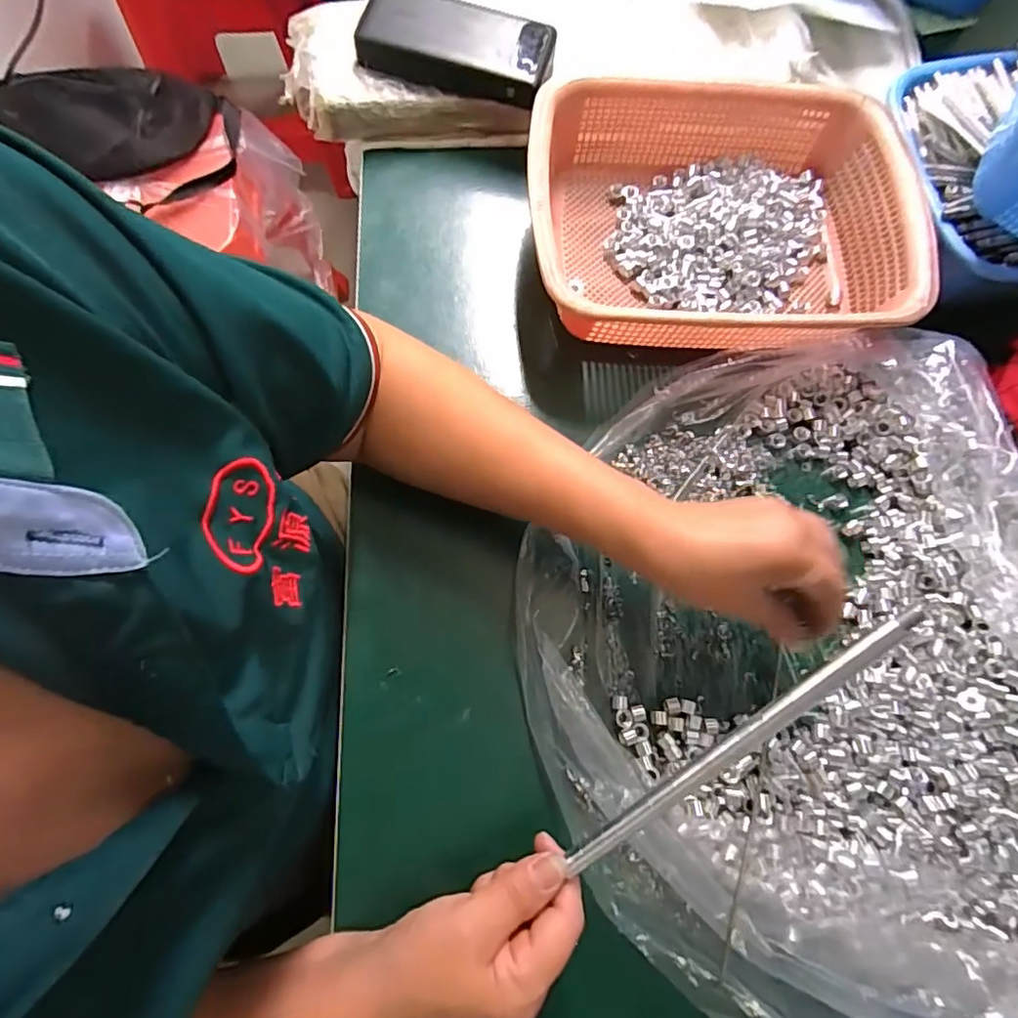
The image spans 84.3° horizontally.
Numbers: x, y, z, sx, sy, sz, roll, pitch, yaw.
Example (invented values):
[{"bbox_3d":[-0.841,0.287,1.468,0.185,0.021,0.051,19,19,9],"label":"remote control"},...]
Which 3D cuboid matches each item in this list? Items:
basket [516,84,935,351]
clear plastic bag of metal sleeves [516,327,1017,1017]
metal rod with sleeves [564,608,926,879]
[{"bbox_3d":[0.163,-0.223,0.442,0.297,0.076,0.213,-3,76,-4],"label":"basket"},{"bbox_3d":[0.233,0.090,0.333,0.441,0.117,0.459,-39,81,-12],"label":"clear plastic bag of metal sleeves"},{"bbox_3d":[0.108,0.118,0.275,0.210,0.005,0.009,-45,78,15],"label":"metal rod with sleeves"}]

